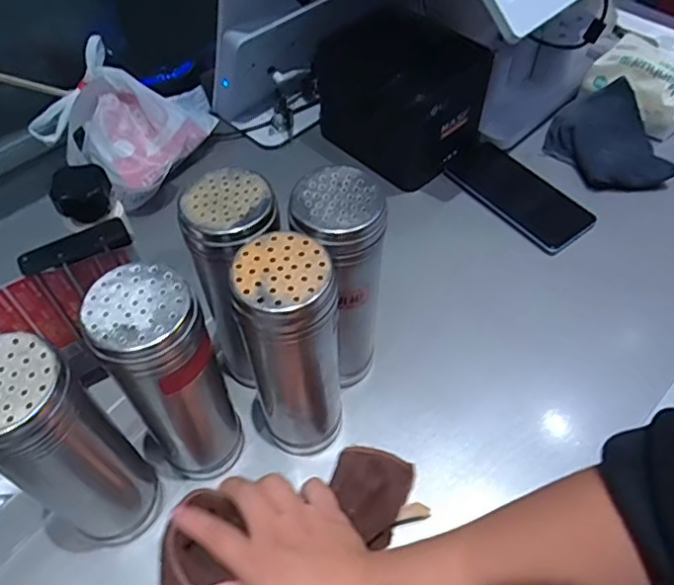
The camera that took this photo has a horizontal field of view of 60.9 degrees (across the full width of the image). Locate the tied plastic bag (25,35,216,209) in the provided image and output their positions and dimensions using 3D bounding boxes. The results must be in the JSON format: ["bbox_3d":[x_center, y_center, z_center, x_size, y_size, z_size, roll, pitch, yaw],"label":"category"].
[{"bbox_3d":[-0.226,-0.201,0.643,0.138,0.089,0.181,32,60,21],"label":"tied plastic bag"}]

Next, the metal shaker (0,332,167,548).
[{"bbox_3d":[-0.169,0.105,0.369,0.057,0.203,0.060,33,60,22],"label":"metal shaker"}]

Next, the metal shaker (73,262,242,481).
[{"bbox_3d":[-0.109,0.063,0.391,0.059,0.191,0.056,-26,58,-18],"label":"metal shaker"}]

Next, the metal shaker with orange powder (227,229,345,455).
[{"bbox_3d":[-0.032,0.046,0.408,0.069,0.198,0.060,-1,54,-1],"label":"metal shaker with orange powder"}]

